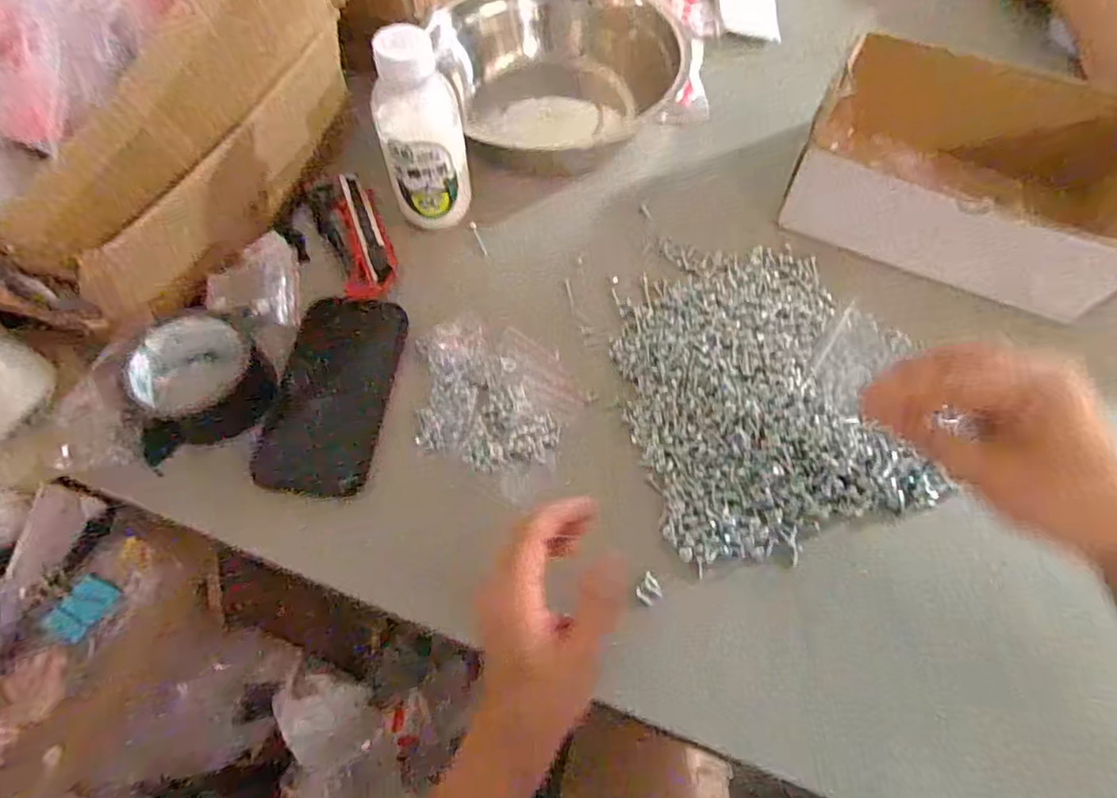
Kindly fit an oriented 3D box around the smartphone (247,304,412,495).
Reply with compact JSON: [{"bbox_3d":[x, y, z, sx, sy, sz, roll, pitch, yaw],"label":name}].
[{"bbox_3d":[-0.170,-0.007,0.460,0.081,0.007,0.161,7,64,1],"label":"smartphone"}]

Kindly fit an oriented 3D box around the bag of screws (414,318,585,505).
[{"bbox_3d":[-0.052,-0.002,0.451,0.140,0.013,0.111,32,68,13],"label":"bag of screws"}]

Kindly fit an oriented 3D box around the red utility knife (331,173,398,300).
[{"bbox_3d":[-0.170,-0.139,0.519,0.043,0.017,0.132,-17,66,-10],"label":"red utility knife"}]

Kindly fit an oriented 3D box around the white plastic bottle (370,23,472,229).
[{"bbox_3d":[-0.105,-0.201,0.469,0.052,0.149,0.052,1,64,-2],"label":"white plastic bottle"}]

